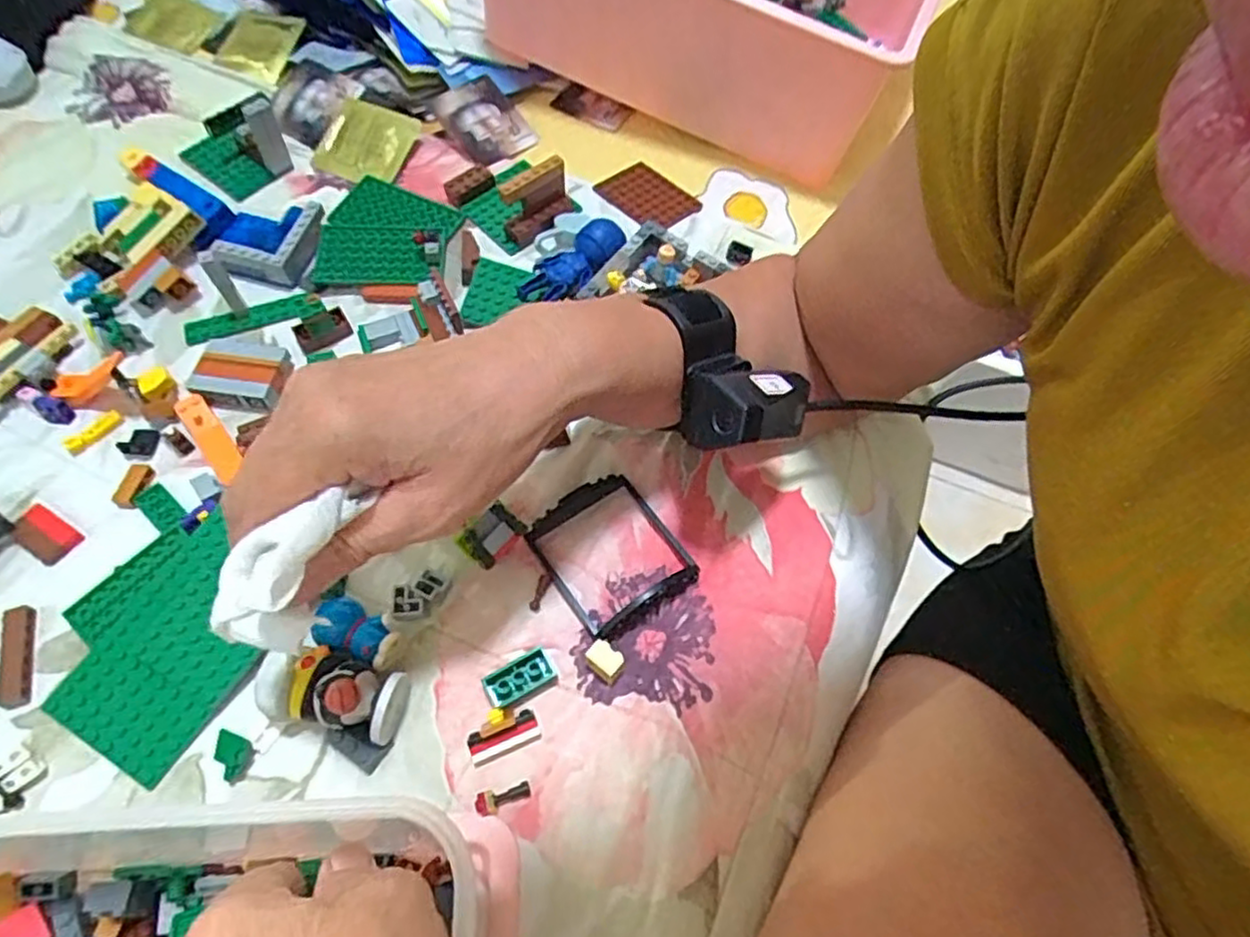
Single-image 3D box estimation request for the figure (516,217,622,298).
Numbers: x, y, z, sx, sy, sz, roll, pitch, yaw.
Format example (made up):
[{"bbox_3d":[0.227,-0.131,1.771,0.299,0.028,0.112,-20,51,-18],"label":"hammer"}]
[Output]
[{"bbox_3d":[-0.032,-0.129,0.445,0.074,0.020,0.032,-39,70,-22],"label":"figure"}]

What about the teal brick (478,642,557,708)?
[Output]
[{"bbox_3d":[-0.049,0.098,0.334,0.034,0.009,0.018,-27,65,-18],"label":"teal brick"}]

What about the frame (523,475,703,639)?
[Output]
[{"bbox_3d":[-0.006,0.041,0.359,0.064,0.023,0.071,-31,66,-19],"label":"frame"}]

